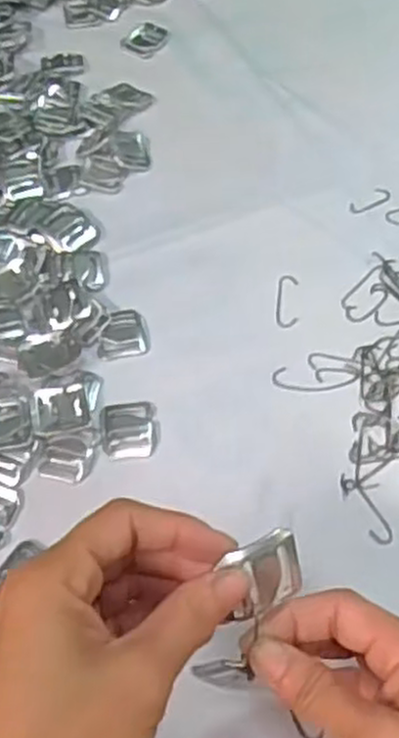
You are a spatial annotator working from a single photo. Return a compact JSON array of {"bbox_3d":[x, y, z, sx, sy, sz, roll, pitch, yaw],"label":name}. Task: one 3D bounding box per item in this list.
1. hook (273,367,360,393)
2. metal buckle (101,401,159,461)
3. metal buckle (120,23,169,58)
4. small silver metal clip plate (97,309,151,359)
[{"bbox_3d":[0.068,0.005,0.439,0.049,0.004,0.017,1,56,2],"label":"hook"},{"bbox_3d":[-0.039,0.034,0.425,0.031,0.004,0.036,-6,56,-3],"label":"metal buckle"},{"bbox_3d":[-0.046,-0.274,0.626,0.031,0.006,0.038,26,60,18],"label":"metal buckle"},{"bbox_3d":[-0.046,-0.021,0.461,0.030,0.005,0.035,-4,56,-1],"label":"small silver metal clip plate"}]

